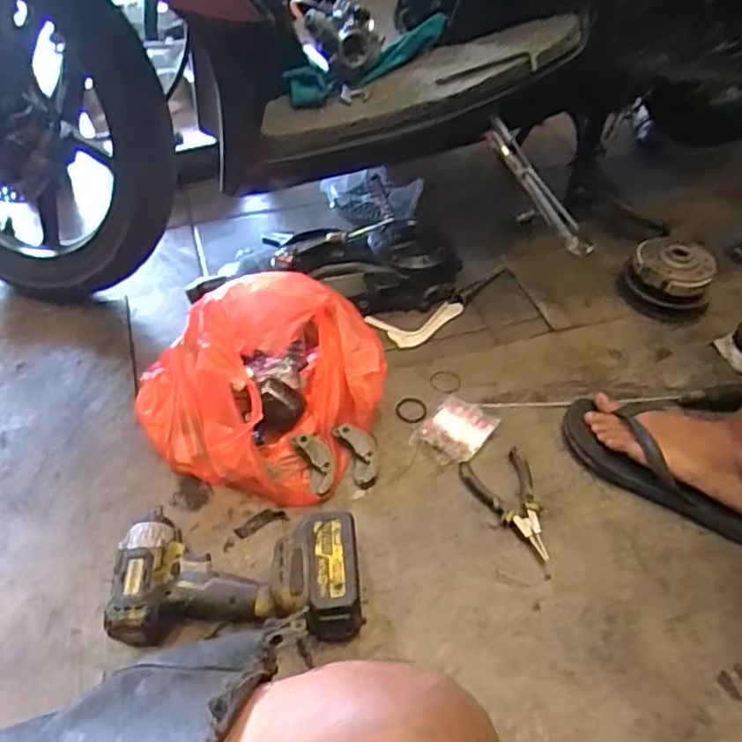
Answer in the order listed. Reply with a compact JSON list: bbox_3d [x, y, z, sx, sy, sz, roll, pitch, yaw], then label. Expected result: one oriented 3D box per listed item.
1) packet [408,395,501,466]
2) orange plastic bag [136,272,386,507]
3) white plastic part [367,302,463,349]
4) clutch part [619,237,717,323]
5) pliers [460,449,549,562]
[{"bbox_3d":[0.111,0.079,0.873,0.082,0.008,0.102,30,54,24],"label":"packet"},{"bbox_3d":[-0.141,0.007,0.868,0.302,0.125,0.296,24,52,19],"label":"orange plastic bag"},{"bbox_3d":[0.075,-0.069,1.021,0.155,0.017,0.065,-11,49,-11],"label":"white plastic part"},{"bbox_3d":[0.483,-0.153,1.070,0.143,0.081,0.122,24,52,19],"label":"clutch part"},{"bbox_3d":[0.176,0.161,0.800,0.085,0.016,0.144,-16,50,-16],"label":"pliers"}]

